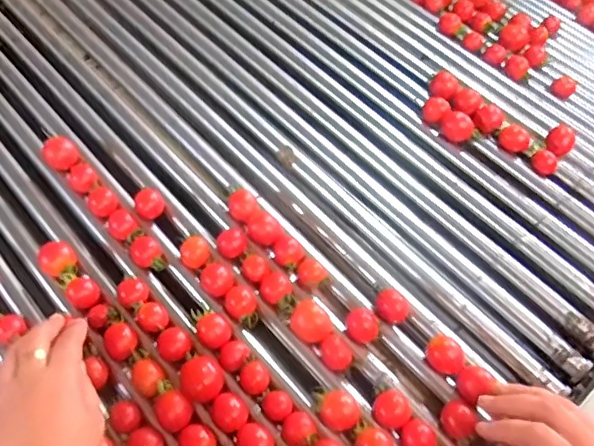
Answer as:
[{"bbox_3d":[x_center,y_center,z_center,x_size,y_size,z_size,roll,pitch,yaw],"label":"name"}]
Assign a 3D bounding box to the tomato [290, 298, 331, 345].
[{"bbox_3d":[0.011,0.086,0.481,0.029,0.025,0.036,-31,64,-17],"label":"tomato"}]

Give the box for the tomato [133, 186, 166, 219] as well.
[{"bbox_3d":[-0.140,-0.016,0.542,0.027,0.023,0.026,-22,61,-13],"label":"tomato"}]

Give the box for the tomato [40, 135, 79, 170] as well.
[{"bbox_3d":[-0.236,-0.068,0.569,0.032,0.026,0.038,-26,62,-15],"label":"tomato"}]

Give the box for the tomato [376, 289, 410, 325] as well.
[{"bbox_3d":[0.082,0.074,0.491,0.028,0.021,0.029,0,59,0],"label":"tomato"}]

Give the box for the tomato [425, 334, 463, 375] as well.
[{"bbox_3d":[0.121,0.110,0.465,0.030,0.026,0.025,24,62,14],"label":"tomato"}]

